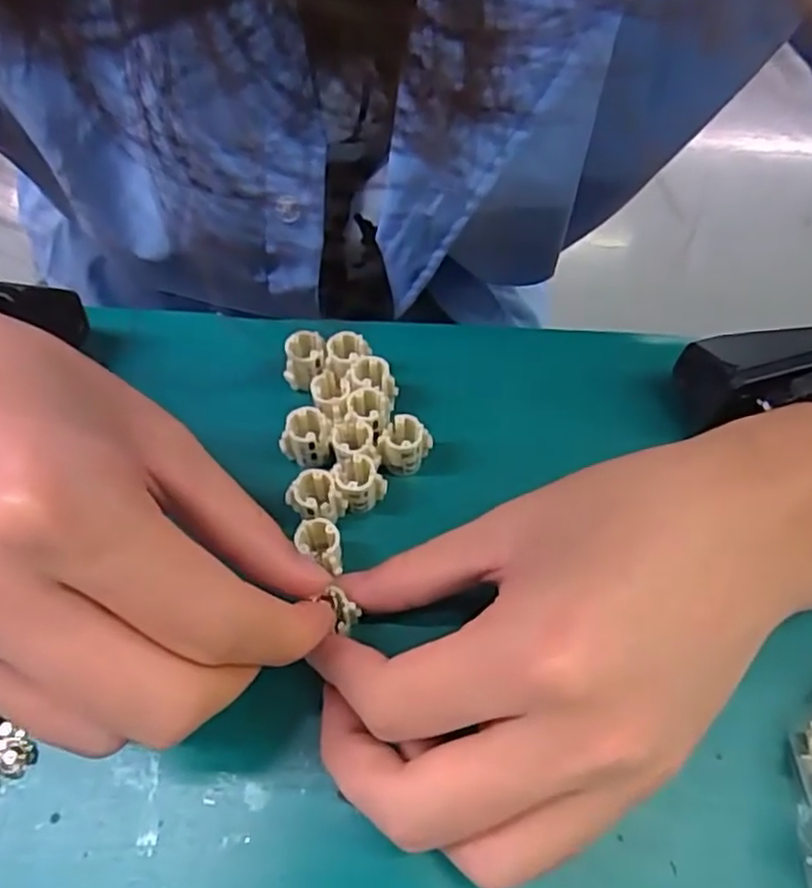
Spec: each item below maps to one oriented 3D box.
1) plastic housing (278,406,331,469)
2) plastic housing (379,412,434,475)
[{"bbox_3d":[-0.036,-0.002,0.258,0.016,0.016,0.017,1,58,-1],"label":"plastic housing"},{"bbox_3d":[0.000,0.003,0.260,0.018,0.025,0.015,16,59,9],"label":"plastic housing"}]

